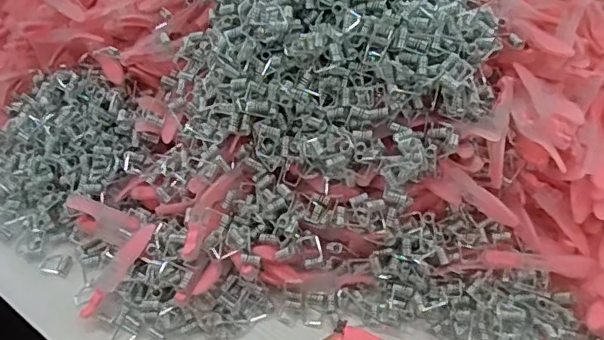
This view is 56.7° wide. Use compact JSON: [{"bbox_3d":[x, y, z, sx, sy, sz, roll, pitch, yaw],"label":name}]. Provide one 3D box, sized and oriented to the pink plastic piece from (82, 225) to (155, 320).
[{"bbox_3d":[-0.131,0.071,0.399,0.015,0.006,0.076,31,80,27],"label":"pink plastic piece"}]

